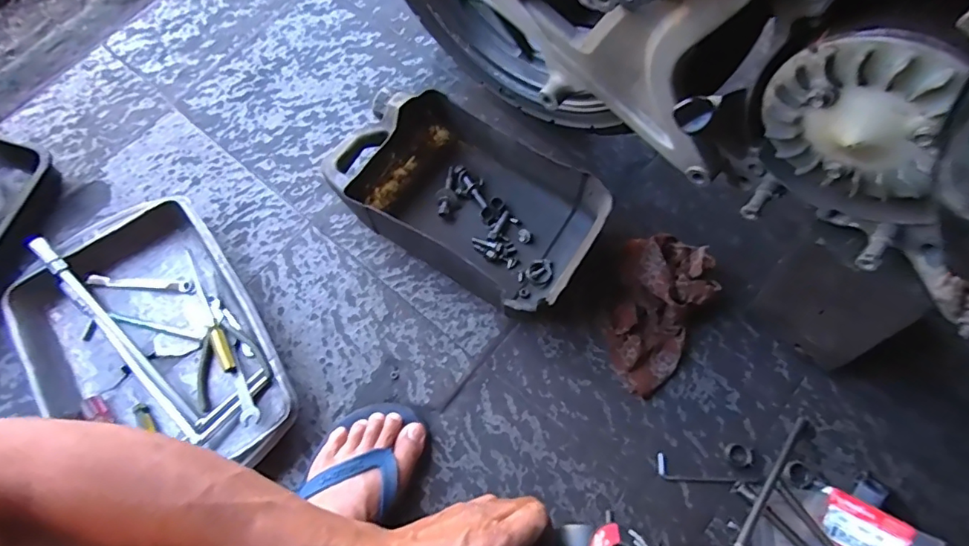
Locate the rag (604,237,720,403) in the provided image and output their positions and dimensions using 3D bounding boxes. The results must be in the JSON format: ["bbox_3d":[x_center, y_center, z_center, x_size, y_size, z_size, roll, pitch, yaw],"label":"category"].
[{"bbox_3d":[0.204,0.045,0.601,0.106,0.061,0.189,13,71,6],"label":"rag"}]

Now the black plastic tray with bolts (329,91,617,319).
[{"bbox_3d":[-0.024,-0.086,0.634,0.314,0.098,0.180,32,74,12],"label":"black plastic tray with bolts"}]

